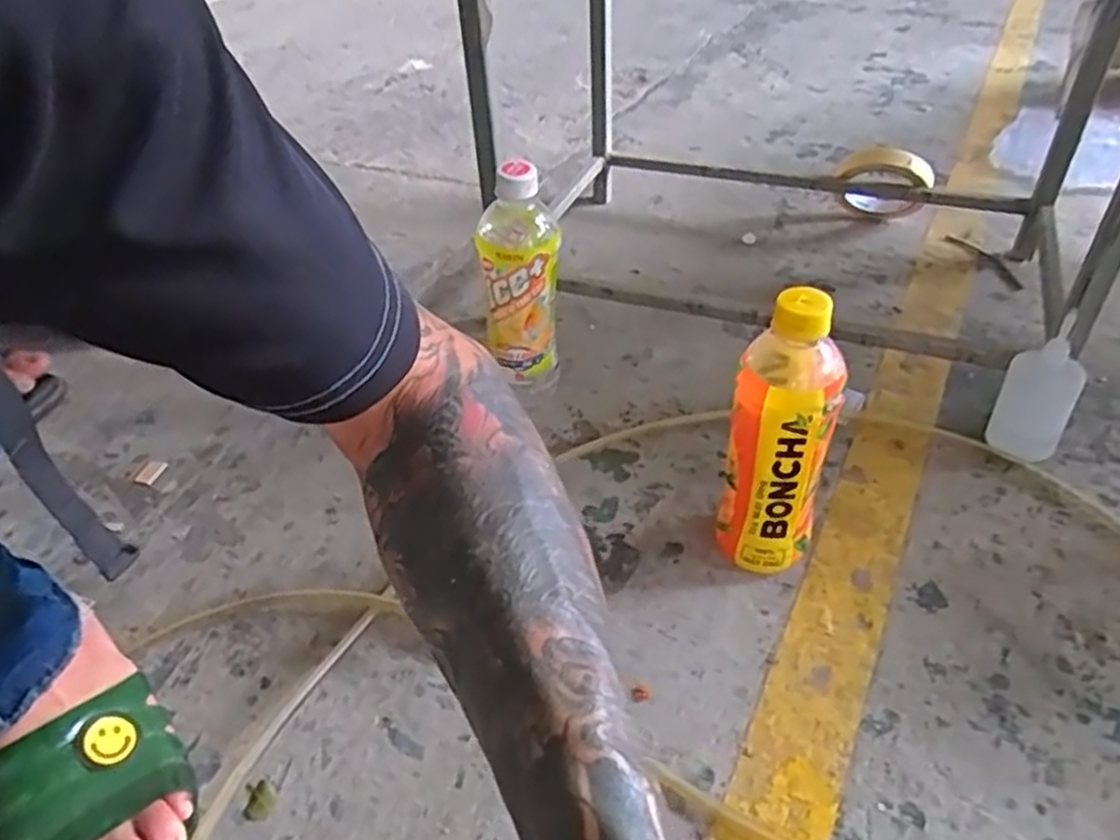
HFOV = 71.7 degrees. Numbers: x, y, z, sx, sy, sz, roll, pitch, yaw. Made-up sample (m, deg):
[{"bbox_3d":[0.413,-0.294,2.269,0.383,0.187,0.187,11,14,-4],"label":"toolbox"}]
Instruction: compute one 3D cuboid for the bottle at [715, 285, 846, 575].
[{"bbox_3d":[0.140,0.011,0.497,0.060,0.210,0.063,9,43,15],"label":"bottle"}]

